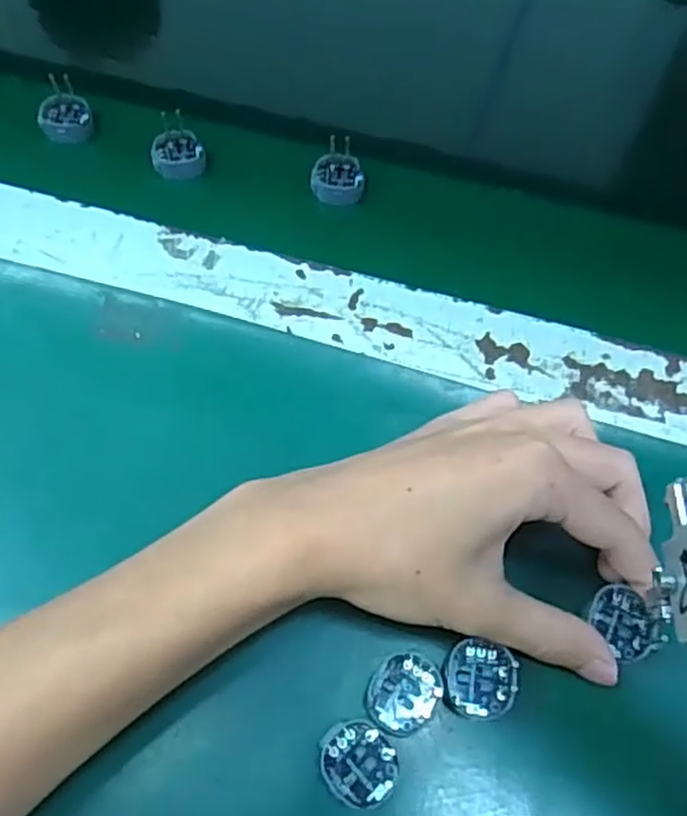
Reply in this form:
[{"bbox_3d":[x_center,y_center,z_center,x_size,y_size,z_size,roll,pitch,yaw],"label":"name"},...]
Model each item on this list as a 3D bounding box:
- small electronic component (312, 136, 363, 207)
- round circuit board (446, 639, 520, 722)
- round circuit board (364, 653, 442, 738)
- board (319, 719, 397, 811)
[{"bbox_3d":[-0.003,-0.131,0.388,0.027,0.017,0.031,2,62,0],"label":"small electronic component"},{"bbox_3d":[0.051,0.101,0.259,0.026,0.008,0.026,1,62,-1],"label":"round circuit board"},{"bbox_3d":[0.022,0.104,0.255,0.026,0.004,0.027,1,62,-1],"label":"round circuit board"},{"bbox_3d":[0.006,0.125,0.246,0.025,0.009,0.027,1,62,-1],"label":"board"}]

